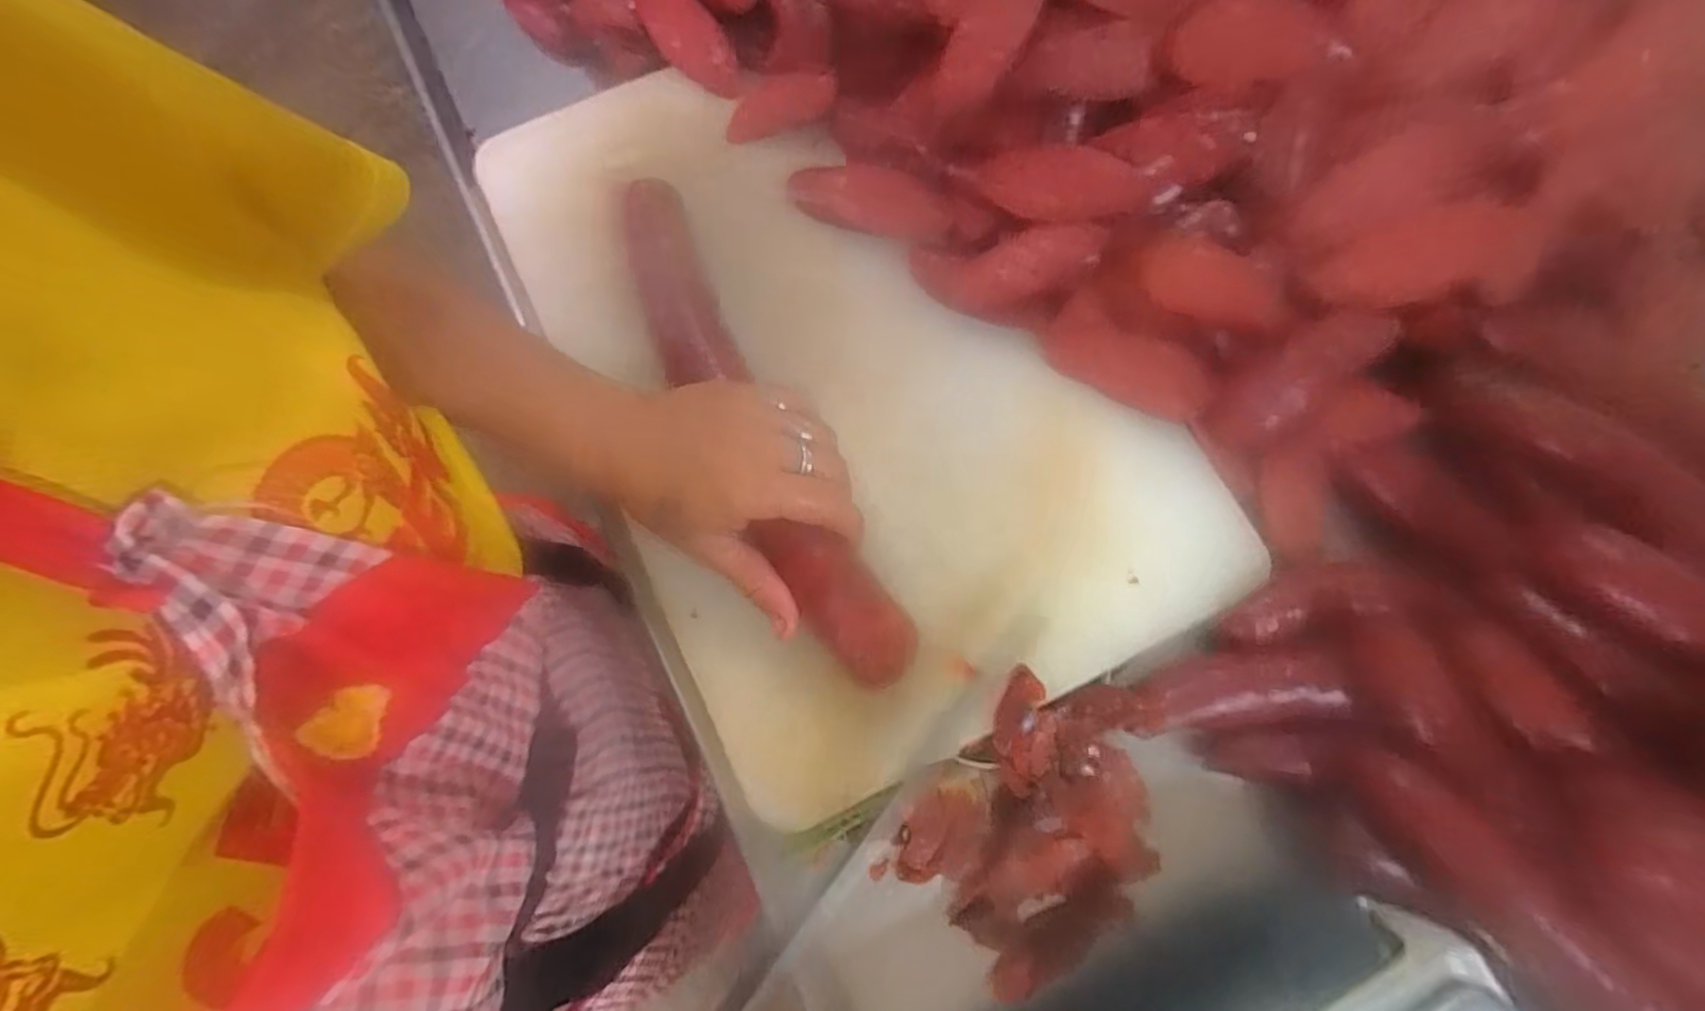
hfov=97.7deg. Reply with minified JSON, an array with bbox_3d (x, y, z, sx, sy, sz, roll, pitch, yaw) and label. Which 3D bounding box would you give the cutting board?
[{"bbox_3d":[-0.012,-0.086,0.418,0.278,0.014,0.432,-28,77,-6],"label":"cutting board"}]

